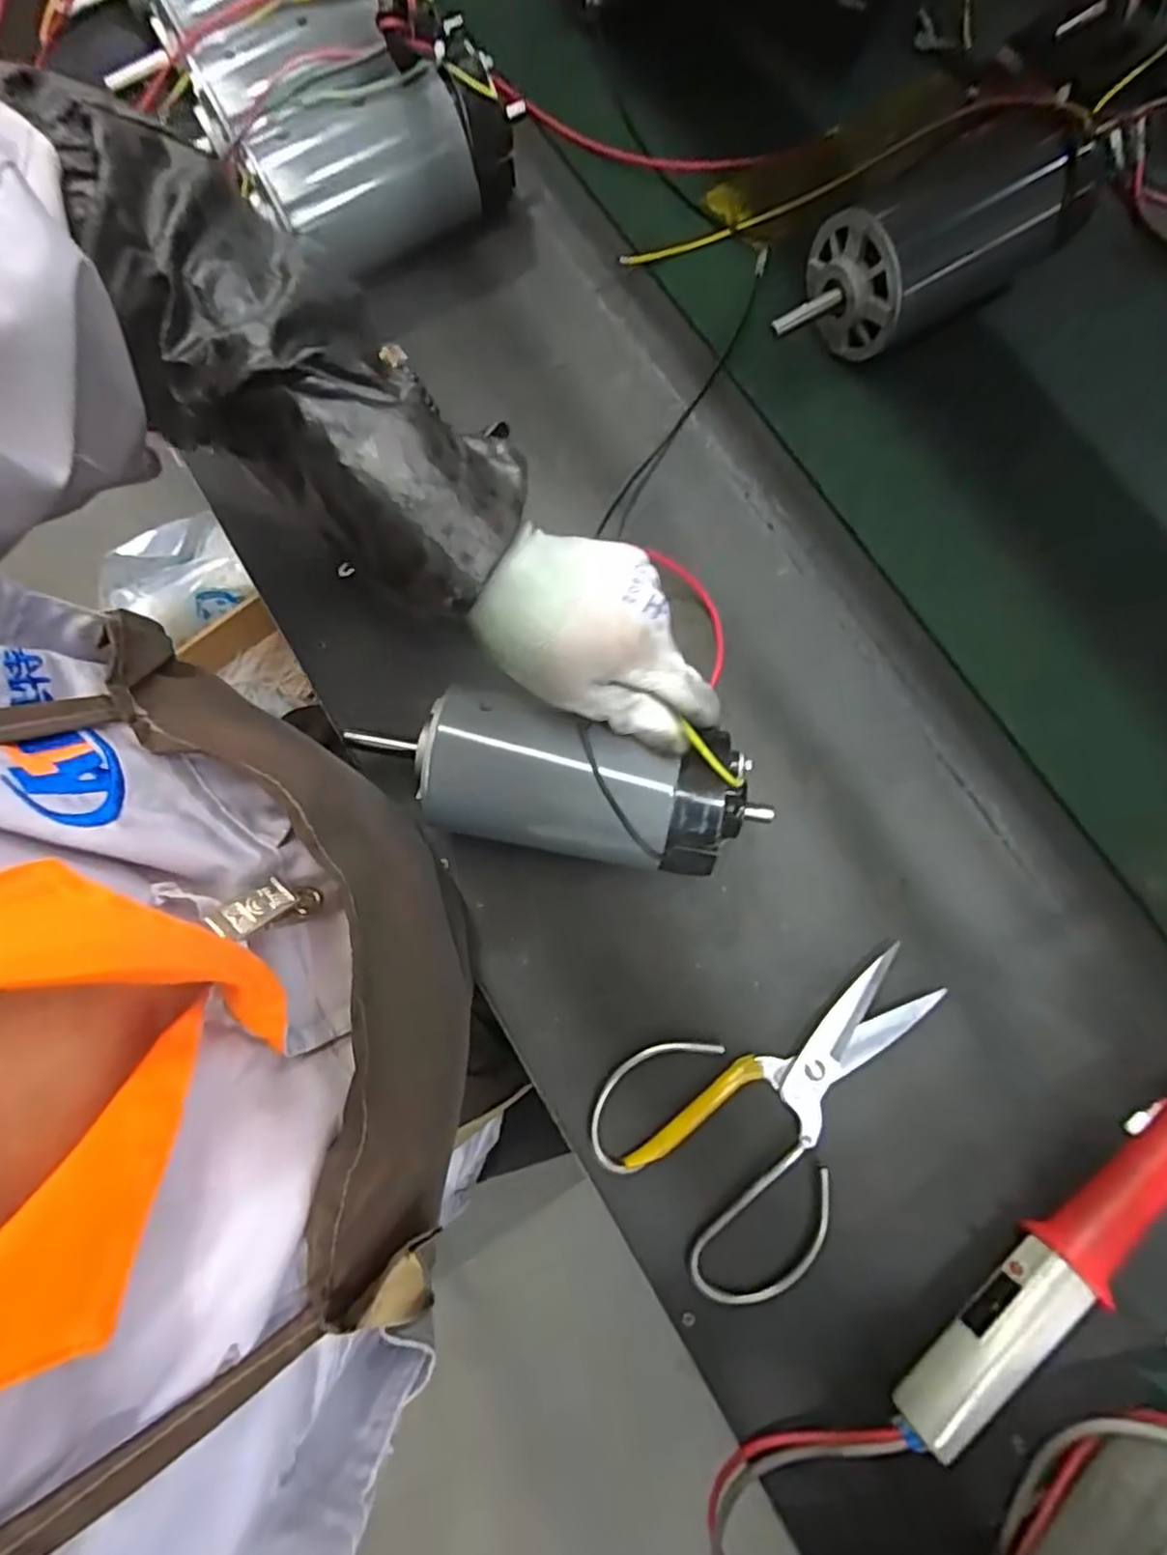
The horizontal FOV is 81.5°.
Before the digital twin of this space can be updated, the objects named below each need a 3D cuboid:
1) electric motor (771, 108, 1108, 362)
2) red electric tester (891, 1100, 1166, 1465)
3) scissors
[{"bbox_3d":[0.217,-0.334,0.434,0.218,0.074,0.079,-32,79,-3],"label":"electric motor"},{"bbox_3d":[0.255,0.219,0.339,0.264,0.034,0.028,-41,81,-5],"label":"red electric tester"},{"bbox_3d":[0.110,0.173,0.364,0.193,0.011,0.134,-41,81,-8],"label":"scissors"}]

